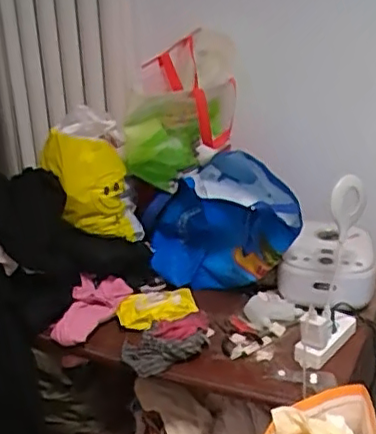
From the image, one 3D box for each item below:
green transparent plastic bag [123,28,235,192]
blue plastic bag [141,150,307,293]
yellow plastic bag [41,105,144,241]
[{"bbox_3d":[-0.019,-0.239,1.384,0.174,0.293,0.315,10,27,24],"label":"green transparent plastic bag"},{"bbox_3d":[0.067,0.022,1.352,0.319,0.216,0.260,-2,24,-1],"label":"blue plastic bag"},{"bbox_3d":[-0.215,-0.071,1.341,0.206,0.278,0.130,-4,24,-6],"label":"yellow plastic bag"}]

